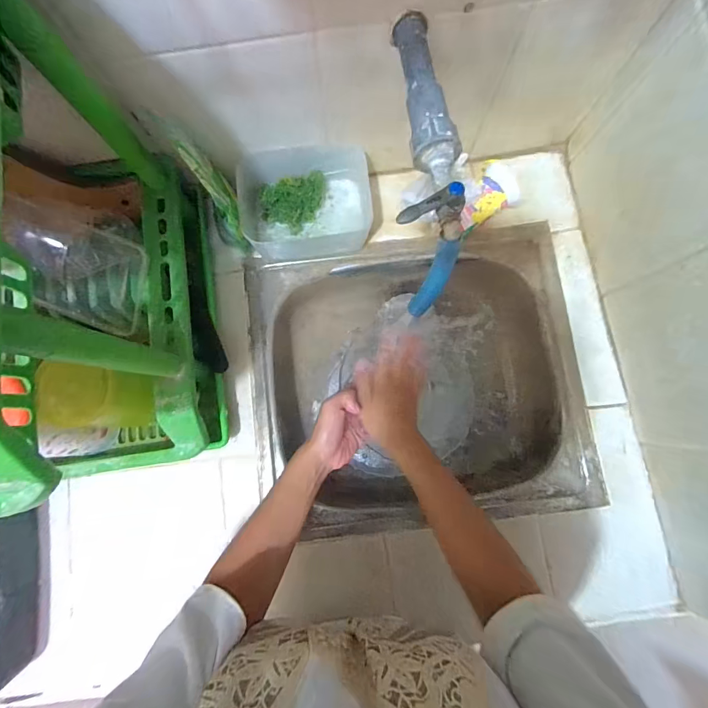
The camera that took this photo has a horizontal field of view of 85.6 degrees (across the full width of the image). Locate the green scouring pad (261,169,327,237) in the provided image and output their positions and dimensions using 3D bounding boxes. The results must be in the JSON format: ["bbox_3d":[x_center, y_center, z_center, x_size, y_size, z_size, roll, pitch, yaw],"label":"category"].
[{"bbox_3d":[-0.082,-0.214,0.519,0.069,0.036,0.082,23,83,4],"label":"green scouring pad"}]

